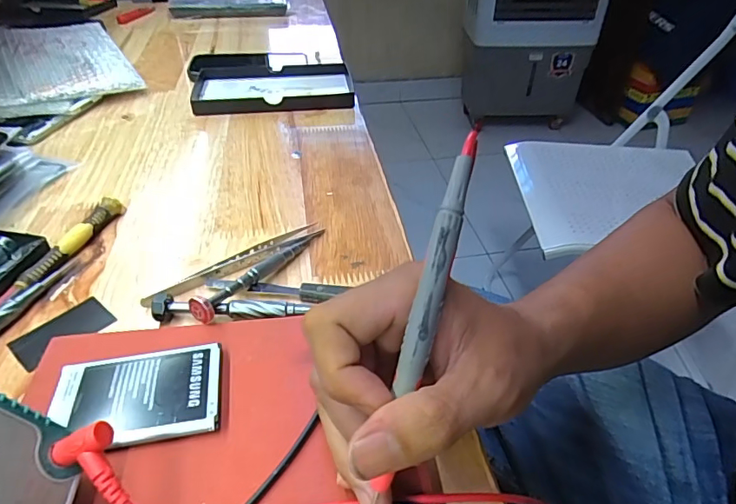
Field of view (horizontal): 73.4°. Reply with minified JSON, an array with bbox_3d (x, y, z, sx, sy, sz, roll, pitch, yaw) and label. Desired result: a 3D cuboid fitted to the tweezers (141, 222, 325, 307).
[{"bbox_3d":[-0.087,0.006,0.337,0.130,0.008,0.015,-27,45,-29],"label":"tweezers"}]

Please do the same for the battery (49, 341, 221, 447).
[{"bbox_3d":[-0.114,0.073,0.245,0.080,0.010,0.052,-9,39,-10],"label":"battery"}]

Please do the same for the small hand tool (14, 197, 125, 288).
[{"bbox_3d":[-0.206,-0.008,0.345,0.012,0.017,0.096,9,40,12],"label":"small hand tool"}]

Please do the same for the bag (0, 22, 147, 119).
[{"bbox_3d":[-0.389,-0.211,0.577,0.198,0.044,0.250,-23,44,-25],"label":"bag"}]

